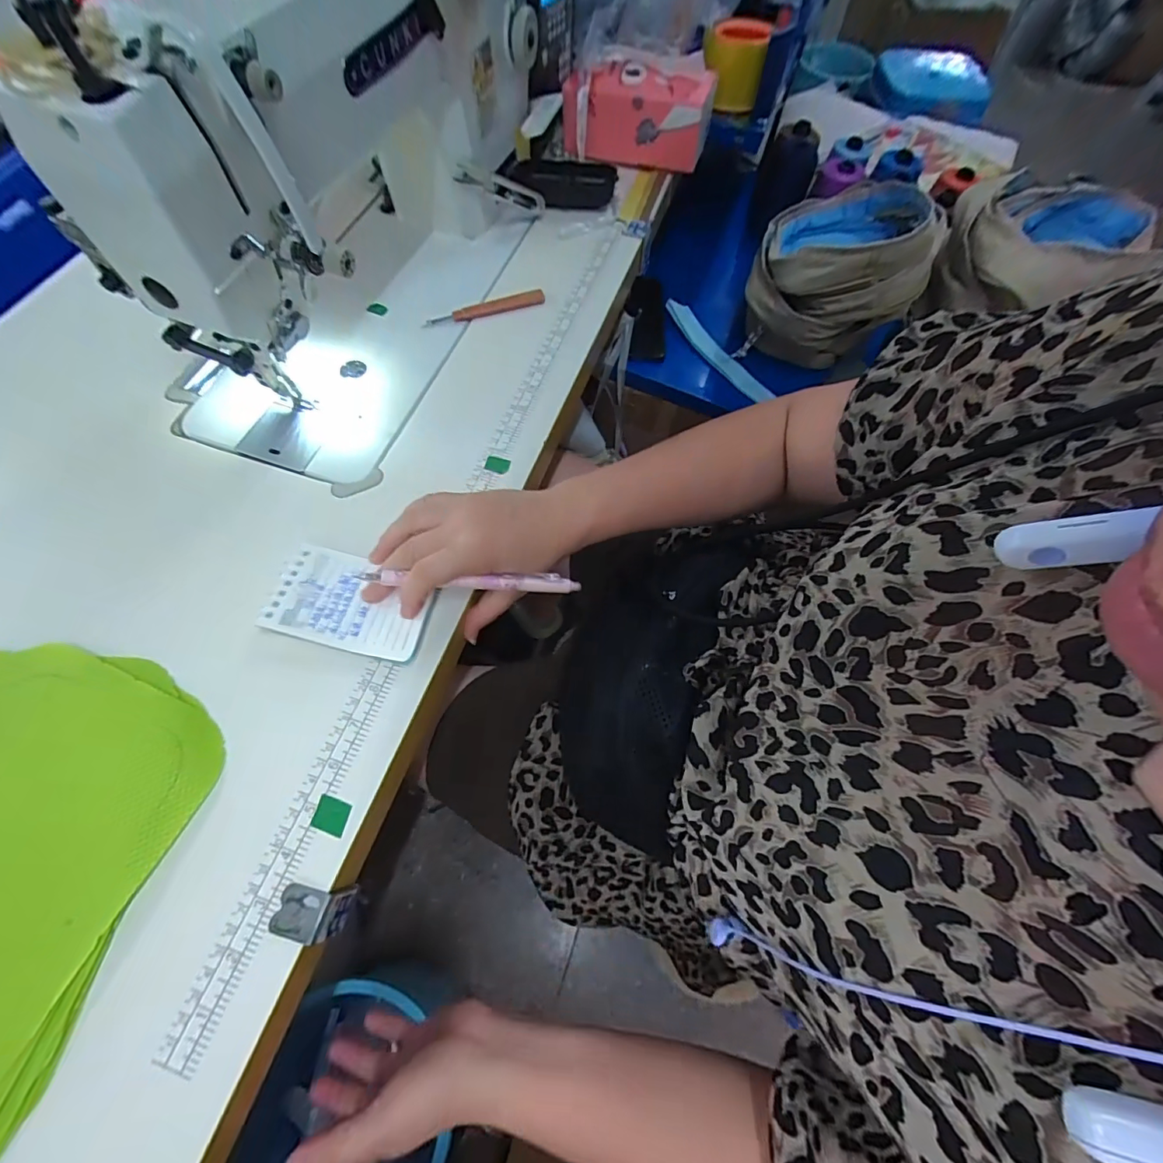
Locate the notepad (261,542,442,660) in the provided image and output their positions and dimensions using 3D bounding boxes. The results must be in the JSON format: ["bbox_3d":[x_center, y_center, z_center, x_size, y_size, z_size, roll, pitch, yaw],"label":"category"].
[{"bbox_3d":[-0.158,0.013,0.343,0.109,0.013,0.066,12,66,4],"label":"notepad"}]

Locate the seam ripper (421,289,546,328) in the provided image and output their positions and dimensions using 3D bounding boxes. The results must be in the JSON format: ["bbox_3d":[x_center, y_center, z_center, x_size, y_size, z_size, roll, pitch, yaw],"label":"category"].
[{"bbox_3d":[-0.093,-0.263,0.478,0.118,0.014,0.012,-18,68,-9],"label":"seam ripper"}]

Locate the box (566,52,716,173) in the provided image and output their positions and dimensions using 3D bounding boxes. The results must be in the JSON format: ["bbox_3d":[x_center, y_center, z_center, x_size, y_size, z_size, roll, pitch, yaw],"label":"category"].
[{"bbox_3d":[0.062,-0.524,0.555,0.163,0.077,0.064,4,66,0],"label":"box"}]

